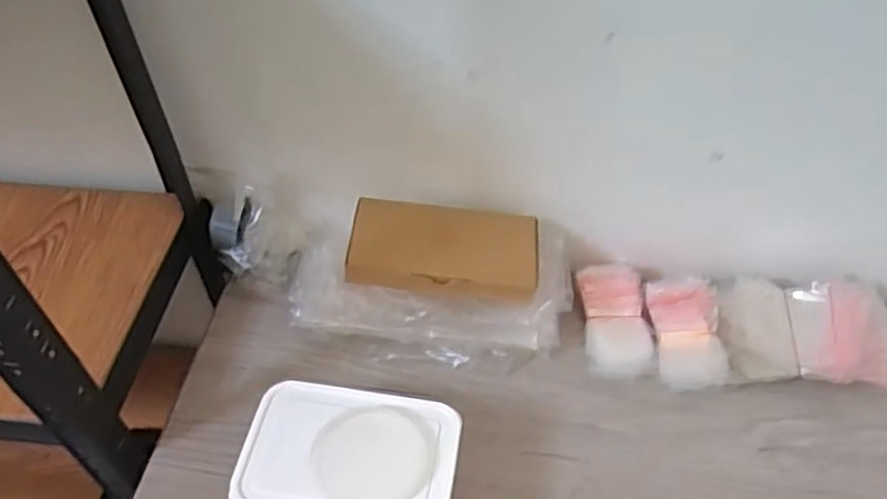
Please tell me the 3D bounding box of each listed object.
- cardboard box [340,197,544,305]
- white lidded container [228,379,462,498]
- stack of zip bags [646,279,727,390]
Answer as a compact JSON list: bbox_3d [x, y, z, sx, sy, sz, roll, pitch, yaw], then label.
[{"bbox_3d":[0.001,-0.002,0.767,0.200,0.034,0.106,4,49,4],"label":"cardboard box"},{"bbox_3d":[-0.084,0.210,0.651,0.185,0.097,0.125,7,49,6],"label":"white lidded container"},{"bbox_3d":[0.271,0.091,0.780,0.077,0.055,0.117,2,49,1],"label":"stack of zip bags"}]

